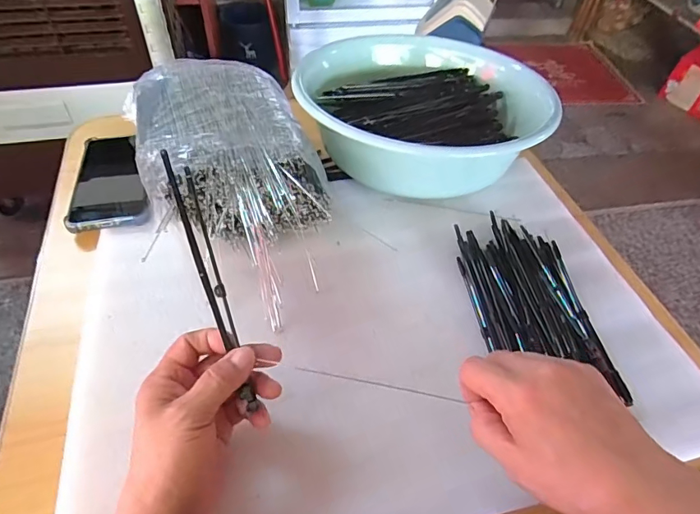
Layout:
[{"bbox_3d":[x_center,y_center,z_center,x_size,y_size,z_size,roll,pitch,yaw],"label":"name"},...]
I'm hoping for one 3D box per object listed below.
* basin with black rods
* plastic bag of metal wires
[{"bbox_3d":[0.087,-0.173,0.545,0.279,0.083,0.230,-27,56,-24],"label":"basin with black rods"},{"bbox_3d":[-0.121,-0.094,0.468,0.171,0.091,0.323,-14,52,-15],"label":"plastic bag of metal wires"}]

